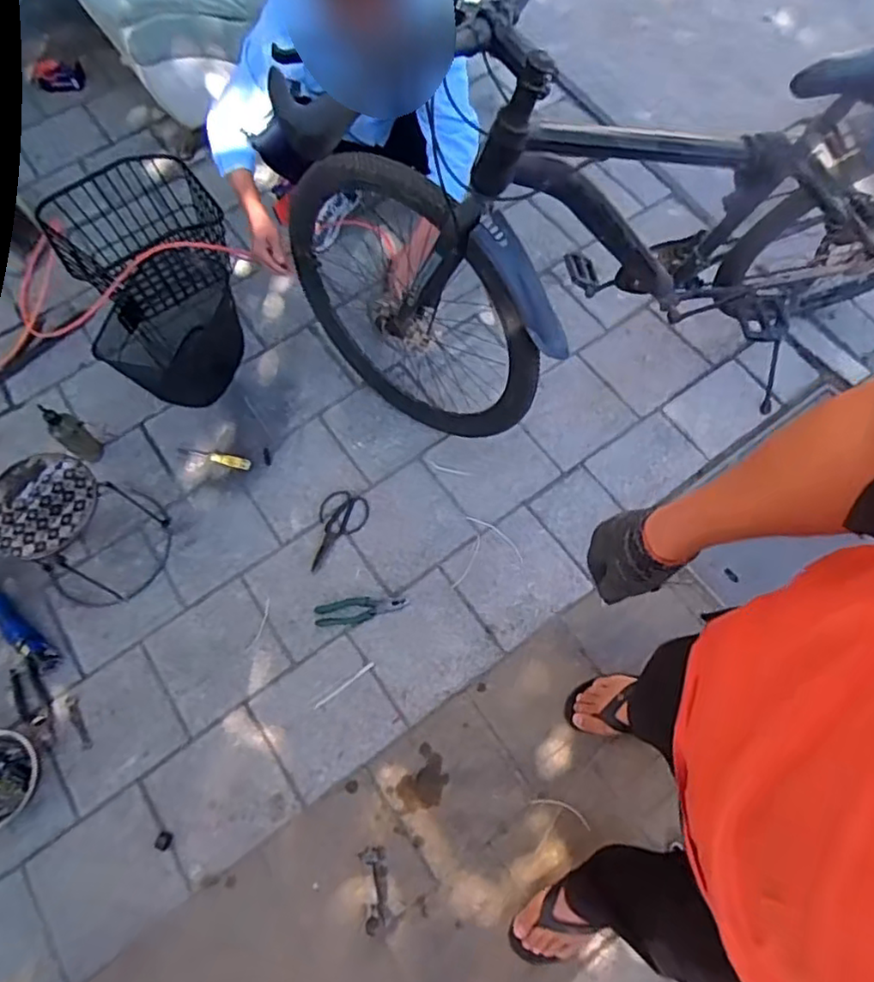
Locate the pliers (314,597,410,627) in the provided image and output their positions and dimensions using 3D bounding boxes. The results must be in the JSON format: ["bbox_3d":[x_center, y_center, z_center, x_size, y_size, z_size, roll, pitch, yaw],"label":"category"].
[{"bbox_3d":[-0.165,0.260,1.380,0.199,0.015,0.059,-11,69,-2],"label":"pliers"}]

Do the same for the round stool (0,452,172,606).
[{"bbox_3d":[-0.763,0.088,1.329,0.221,0.277,0.236,11,69,6],"label":"round stool"}]

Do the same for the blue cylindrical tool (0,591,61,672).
[{"bbox_3d":[-0.922,0.299,1.364,0.255,0.040,0.061,38,75,15],"label":"blue cylindrical tool"}]

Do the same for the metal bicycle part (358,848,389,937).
[{"bbox_3d":[-0.114,0.741,1.170,0.049,0.023,0.136,-9,69,-2],"label":"metal bicycle part"}]

